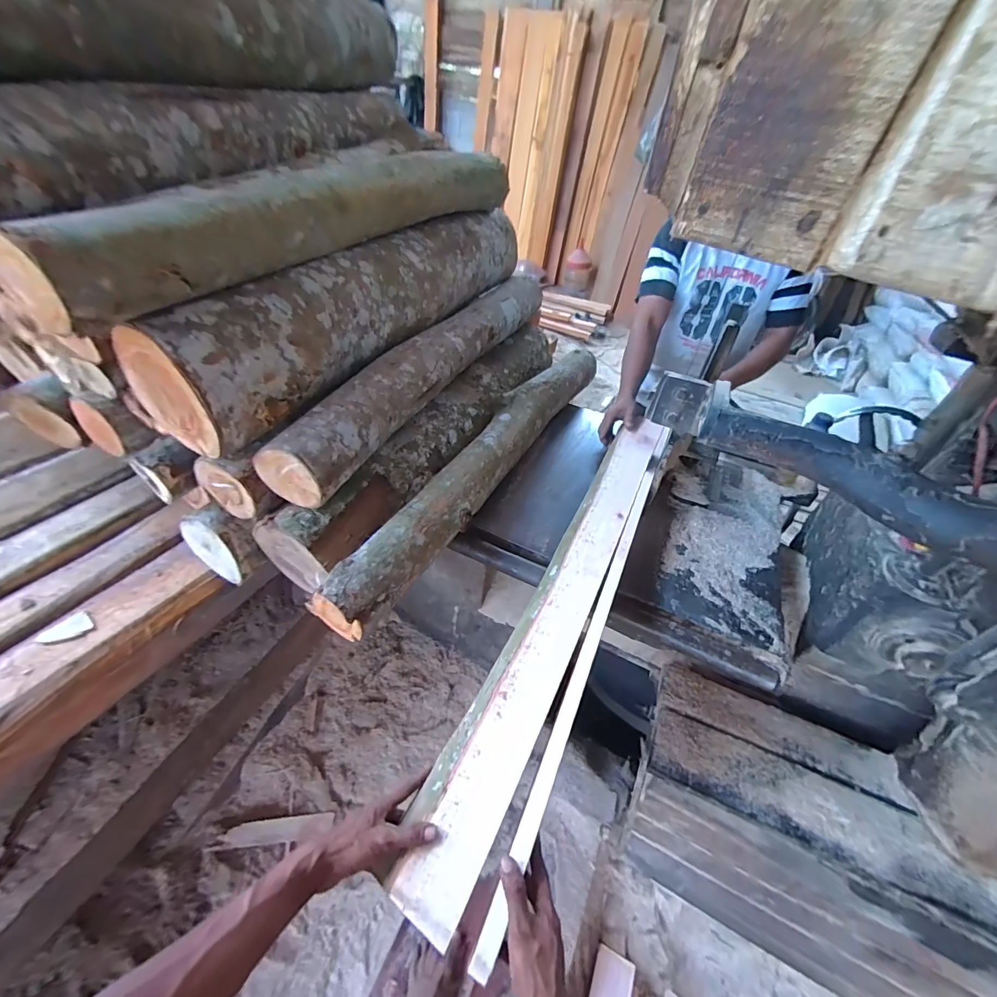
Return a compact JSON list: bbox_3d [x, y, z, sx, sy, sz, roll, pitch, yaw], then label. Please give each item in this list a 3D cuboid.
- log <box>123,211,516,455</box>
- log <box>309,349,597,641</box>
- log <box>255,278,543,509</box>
[{"bbox_3d":[-0.274,-0.481,1.030,0.178,0.222,1.068,22,45,16],"label":"log"},{"bbox_3d":[0.007,-0.134,1.062,0.123,0.097,1.122,24,46,17],"label":"log"},{"bbox_3d":[-0.125,-0.351,1.095,0.113,0.134,1.061,22,45,16],"label":"log"}]

